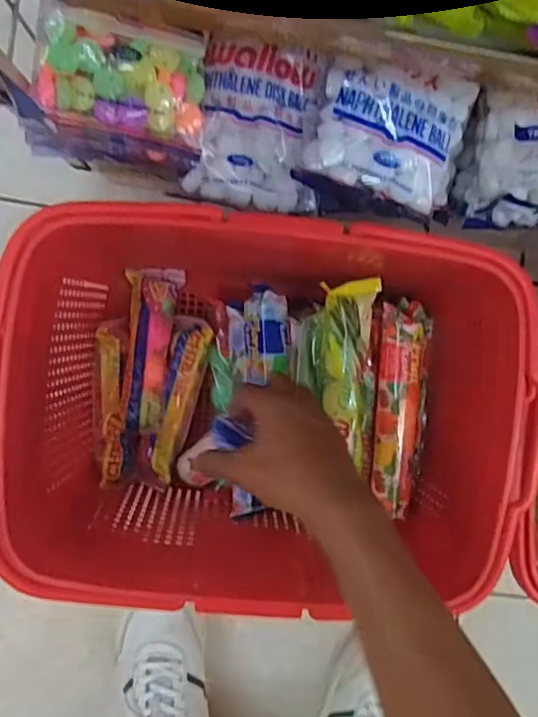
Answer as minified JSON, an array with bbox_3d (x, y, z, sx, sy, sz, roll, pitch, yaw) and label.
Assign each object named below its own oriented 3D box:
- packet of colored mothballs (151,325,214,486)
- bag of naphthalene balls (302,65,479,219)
[{"bbox_3d":[-0.093,0.044,0.592,0.037,0.026,0.160,14,91,-4],"label":"packet of colored mothballs"},{"bbox_3d":[0.095,-0.168,0.427,0.118,0.034,0.093,8,91,-4],"label":"bag of naphthalene balls"}]

